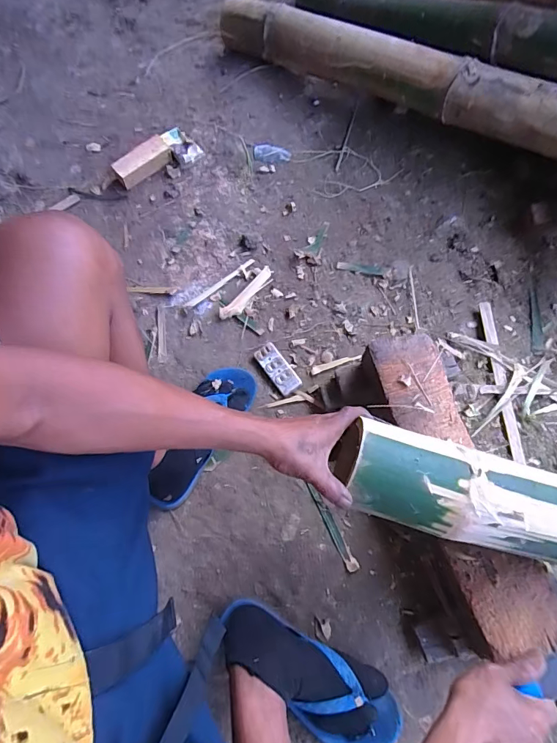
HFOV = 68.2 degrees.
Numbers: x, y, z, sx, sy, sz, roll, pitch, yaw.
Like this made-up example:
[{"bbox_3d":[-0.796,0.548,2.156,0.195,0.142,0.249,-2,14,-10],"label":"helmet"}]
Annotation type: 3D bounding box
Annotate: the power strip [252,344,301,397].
[{"bbox_3d":[-0.002,-0.005,0.756,0.043,0.018,0.106,-35,73,-8],"label":"power strip"}]

